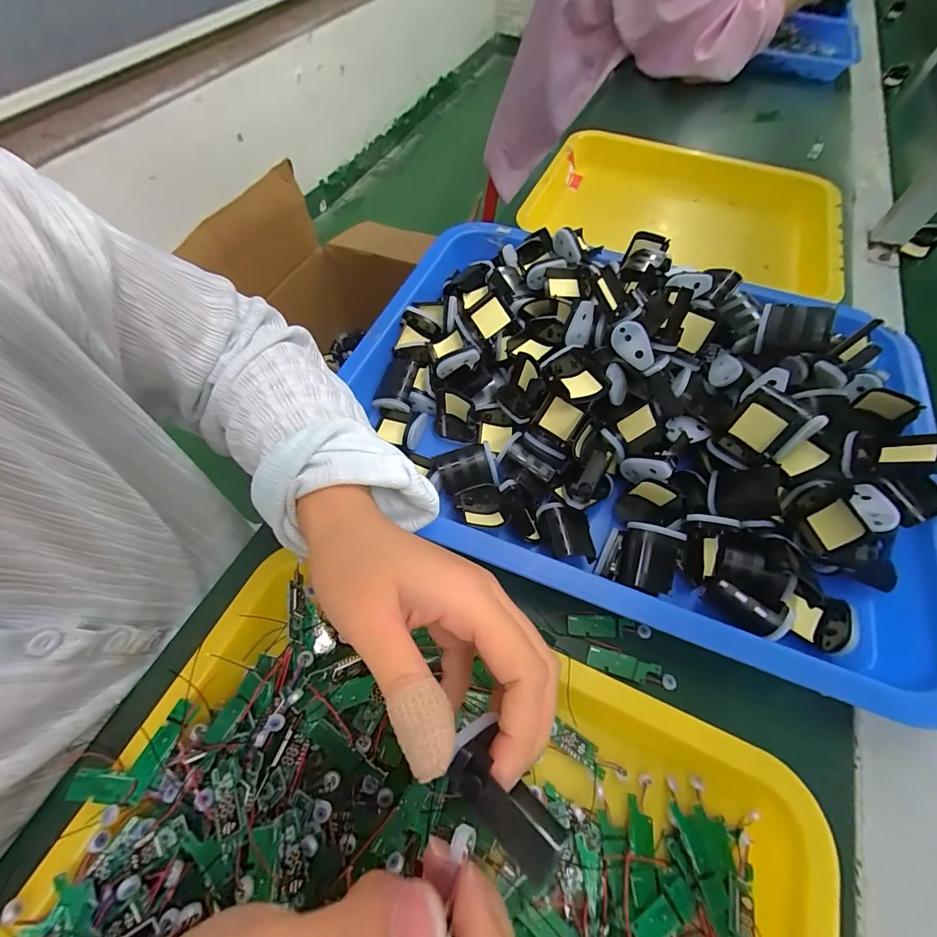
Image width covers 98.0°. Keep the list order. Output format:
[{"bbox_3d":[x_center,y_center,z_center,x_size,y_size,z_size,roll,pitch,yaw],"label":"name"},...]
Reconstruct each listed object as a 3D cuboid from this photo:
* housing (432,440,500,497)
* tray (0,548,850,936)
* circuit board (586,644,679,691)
[{"bbox_3d":[-0.002,0.002,0.304,0.042,0.025,0.030,-10,61,-6],"label":"housing"},{"bbox_3d":[-0.016,0.210,0.176,0.340,0.042,0.254,18,62,9],"label":"tray"},{"bbox_3d":[0.101,0.124,0.253,0.052,0.006,0.013,16,62,8],"label":"circuit board"}]

